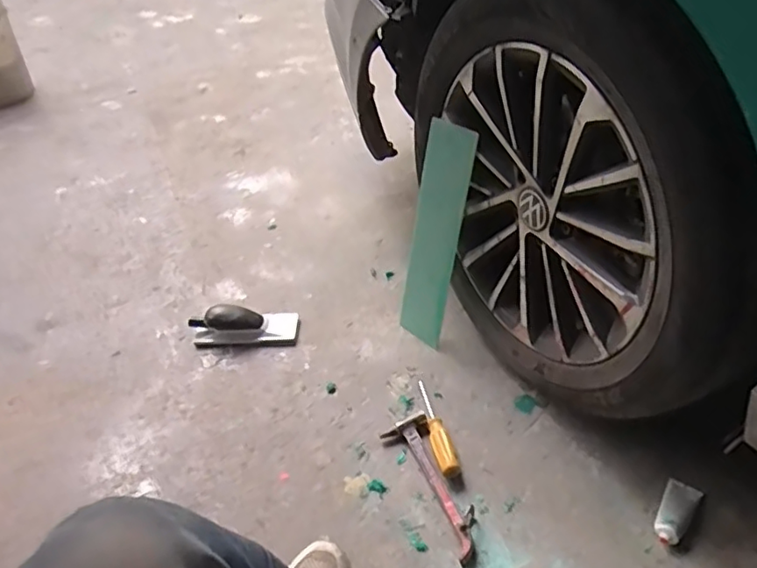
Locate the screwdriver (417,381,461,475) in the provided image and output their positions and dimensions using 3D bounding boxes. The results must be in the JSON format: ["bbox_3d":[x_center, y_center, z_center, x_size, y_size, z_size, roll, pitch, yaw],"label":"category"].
[{"bbox_3d":[0.089,0.224,0.962,0.029,0.021,0.190,-11,40,-6],"label":"screwdriver"}]

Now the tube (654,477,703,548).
[{"bbox_3d":[0.407,0.310,0.824,0.042,0.019,0.101,26,50,33],"label":"tube"}]

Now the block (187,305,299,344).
[{"bbox_3d":[-0.260,0.082,1.156,0.203,0.058,0.062,-6,40,1],"label":"block"}]

